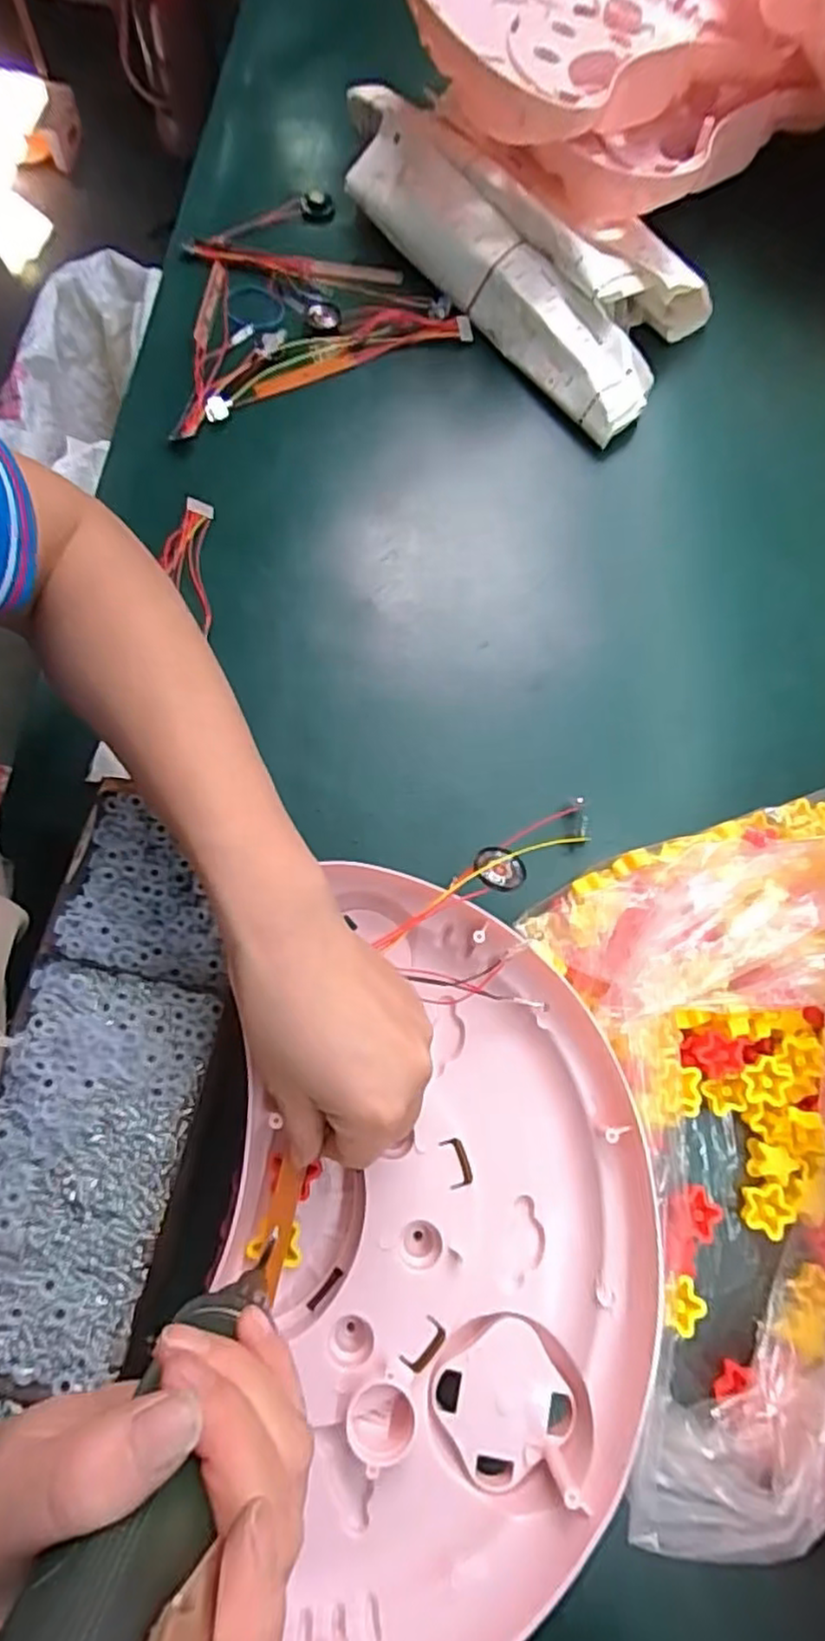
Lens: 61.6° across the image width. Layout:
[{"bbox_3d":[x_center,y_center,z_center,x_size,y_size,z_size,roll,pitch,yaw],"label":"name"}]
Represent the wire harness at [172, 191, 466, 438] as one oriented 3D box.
[{"bbox_3d":[-0.104,-0.409,0.540,0.226,0.016,0.192,-25,78,-11],"label":"wire harness"}]

